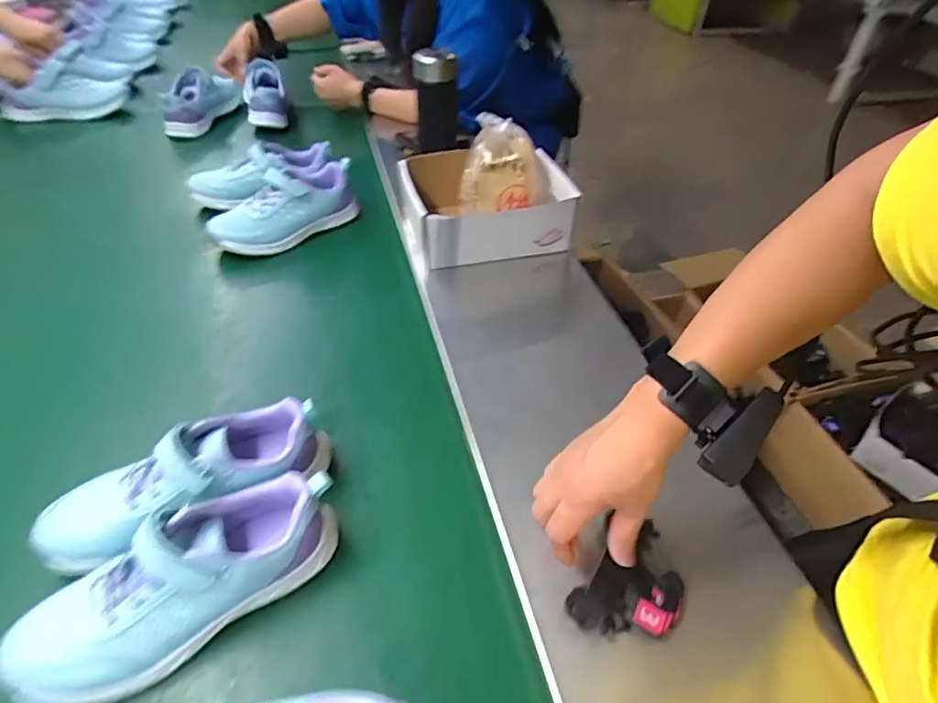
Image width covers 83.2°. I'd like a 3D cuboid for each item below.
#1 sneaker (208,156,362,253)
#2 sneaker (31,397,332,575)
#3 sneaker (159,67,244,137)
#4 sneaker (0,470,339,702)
[{"bbox_3d":[-0.285,-0.224,0.830,0.237,0.091,0.078,-30,50,-32],"label":"sneaker"},{"bbox_3d":[-0.250,0.106,0.476,0.238,0.080,0.092,-19,45,-23],"label":"sneaker"},{"bbox_3d":[-0.595,-0.560,1.170,0.085,0.105,0.210,8,41,6],"label":"sneaker"},{"bbox_3d":[-0.221,0.172,0.408,0.235,0.080,0.076,-26,48,-29],"label":"sneaker"}]

